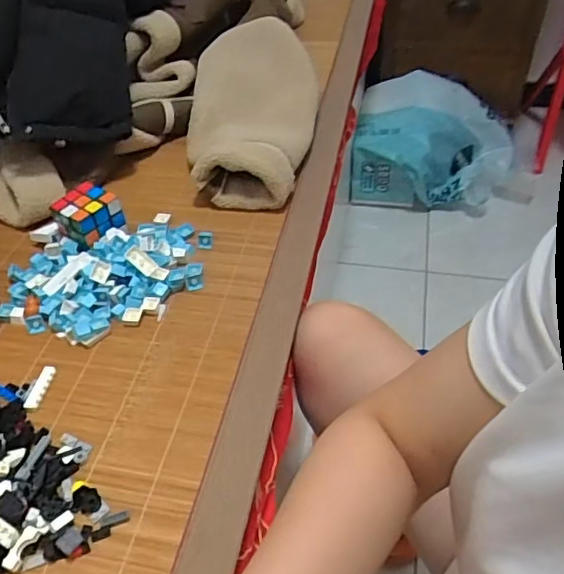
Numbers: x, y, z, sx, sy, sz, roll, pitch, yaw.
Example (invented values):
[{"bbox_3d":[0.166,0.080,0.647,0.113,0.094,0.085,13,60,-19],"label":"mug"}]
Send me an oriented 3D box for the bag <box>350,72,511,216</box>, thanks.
[{"bbox_3d":[0.397,-0.365,1.448,0.392,0.199,0.345,10,47,13],"label":"bag"}]

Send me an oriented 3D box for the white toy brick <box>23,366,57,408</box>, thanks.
[{"bbox_3d":[-0.235,0.097,0.548,0.014,0.008,0.046,6,46,9],"label":"white toy brick"}]

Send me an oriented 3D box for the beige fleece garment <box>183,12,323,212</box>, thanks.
[{"bbox_3d":[-0.043,-0.268,0.829,0.171,0.099,0.386,2,46,5],"label":"beige fleece garment"}]

